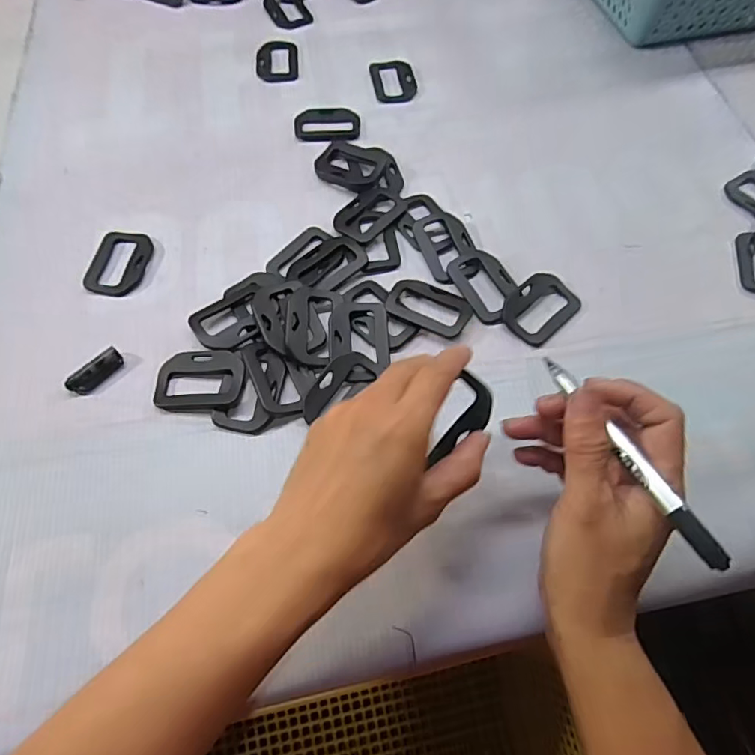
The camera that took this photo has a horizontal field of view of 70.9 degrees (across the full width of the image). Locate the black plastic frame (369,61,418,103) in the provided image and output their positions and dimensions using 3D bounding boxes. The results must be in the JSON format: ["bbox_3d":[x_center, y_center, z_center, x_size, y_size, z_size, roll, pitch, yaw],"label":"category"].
[{"bbox_3d":[0.018,-0.293,0.523,0.043,0.008,0.055,-10,62,-6],"label":"black plastic frame"}]

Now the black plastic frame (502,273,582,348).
[{"bbox_3d":[0.120,-0.052,0.392,0.042,0.009,0.063,40,69,19],"label":"black plastic frame"}]

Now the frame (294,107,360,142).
[{"bbox_3d":[-0.047,-0.236,0.494,0.060,0.004,0.043,-6,62,-4],"label":"frame"}]

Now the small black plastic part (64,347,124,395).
[{"bbox_3d":[-0.193,-0.004,0.364,0.013,0.009,0.039,37,67,17],"label":"small black plastic part"}]

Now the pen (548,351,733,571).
[{"bbox_3d":[0.117,0.034,0.251,0.009,0.010,0.122,-20,51,-11],"label":"pen"}]

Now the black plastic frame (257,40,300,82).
[{"bbox_3d":[-0.102,-0.324,0.541,0.041,0.004,0.066,-4,62,-3],"label":"black plastic frame"}]

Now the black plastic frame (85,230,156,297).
[{"bbox_3d":[-0.201,-0.090,0.414,0.041,0.004,0.062,5,62,2],"label":"black plastic frame"}]

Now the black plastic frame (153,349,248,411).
[{"bbox_3d":[-0.120,0.001,0.360,0.060,0.008,0.044,1,62,0],"label":"black plastic frame"}]

